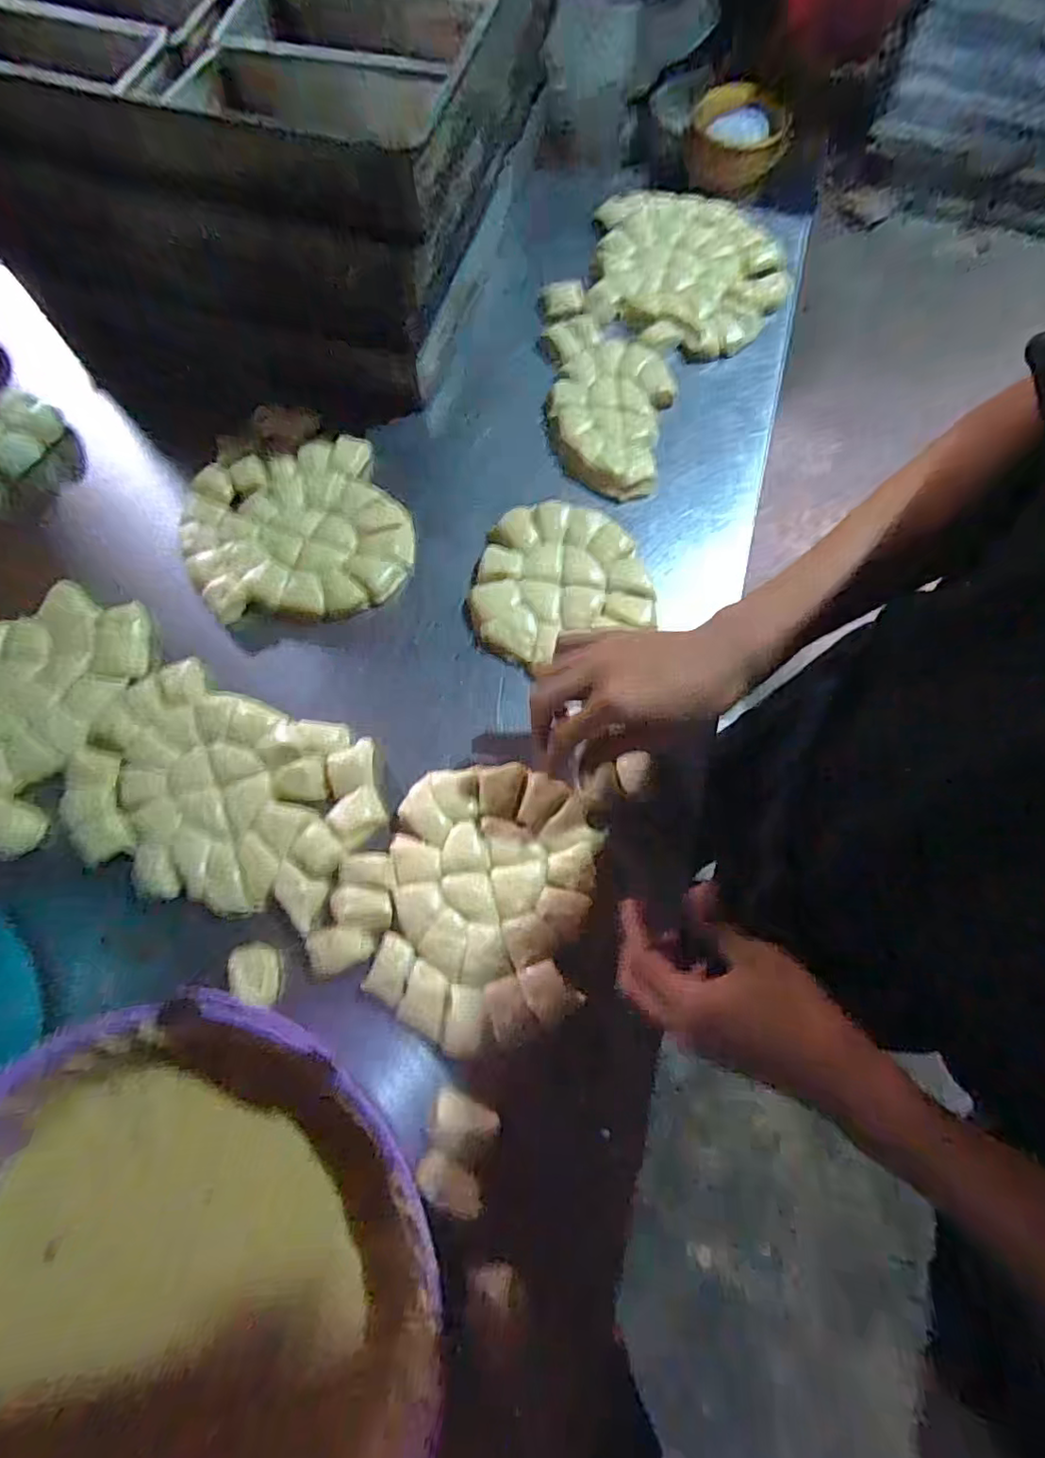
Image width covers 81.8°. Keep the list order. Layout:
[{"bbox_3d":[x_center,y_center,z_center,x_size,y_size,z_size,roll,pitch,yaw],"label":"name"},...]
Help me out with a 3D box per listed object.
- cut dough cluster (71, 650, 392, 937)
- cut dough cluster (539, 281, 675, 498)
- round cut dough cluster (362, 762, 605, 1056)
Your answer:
[{"bbox_3d":[-0.236,0.046,0.468,0.239,0.015,0.159,21,73,7],"label":"cut dough cluster"},{"bbox_3d":[0.085,-0.342,0.603,0.124,0.018,0.258,0,71,0],"label":"cut dough cluster"},{"bbox_3d":[-0.027,0.122,0.438,0.147,0.013,0.192,9,72,3],"label":"round cut dough cluster"}]

